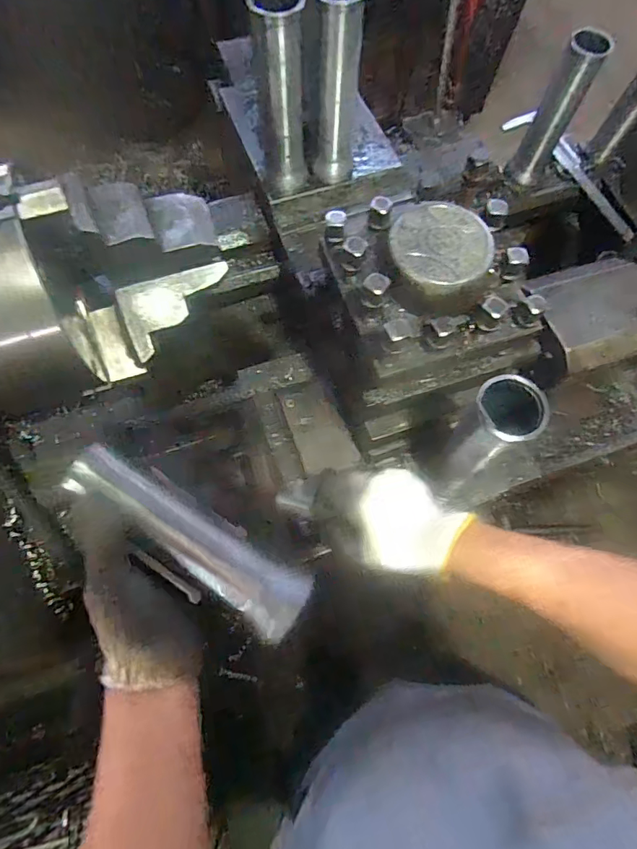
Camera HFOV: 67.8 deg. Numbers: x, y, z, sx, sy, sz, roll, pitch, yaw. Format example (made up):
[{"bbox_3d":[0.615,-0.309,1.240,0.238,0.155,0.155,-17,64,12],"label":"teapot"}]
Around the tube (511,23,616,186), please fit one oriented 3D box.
[{"bbox_3d":[0.321,-0.424,0.645,0.044,0.191,0.039,31,72,9],"label":"tube"}]

